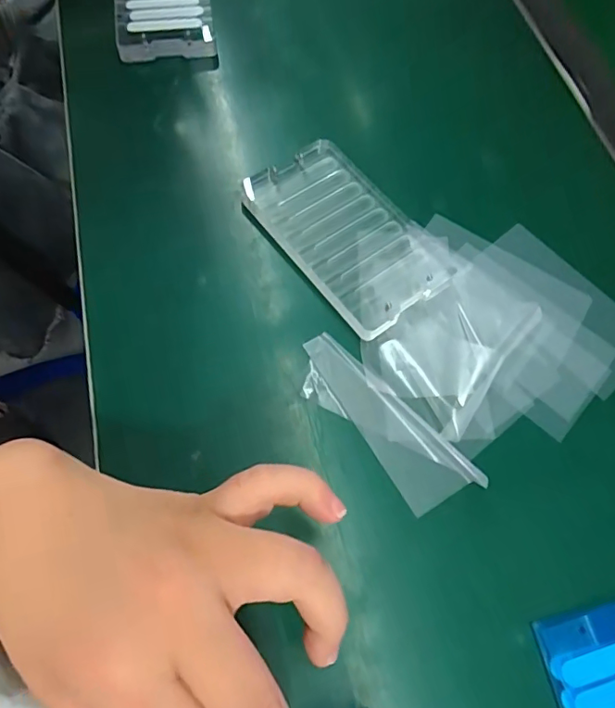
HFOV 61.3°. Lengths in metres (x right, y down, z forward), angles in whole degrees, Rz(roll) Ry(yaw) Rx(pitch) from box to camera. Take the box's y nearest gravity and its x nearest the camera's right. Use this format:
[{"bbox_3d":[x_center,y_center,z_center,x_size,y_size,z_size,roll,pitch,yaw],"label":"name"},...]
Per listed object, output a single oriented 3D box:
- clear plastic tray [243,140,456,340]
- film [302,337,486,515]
[{"bbox_3d":[0.021,-0.071,0.302,0.072,0.012,0.120,-36,72,-16],"label":"clear plastic tray"},{"bbox_3d":[0.035,0.033,0.259,0.034,0.010,0.106,-42,74,-17],"label":"film"}]

